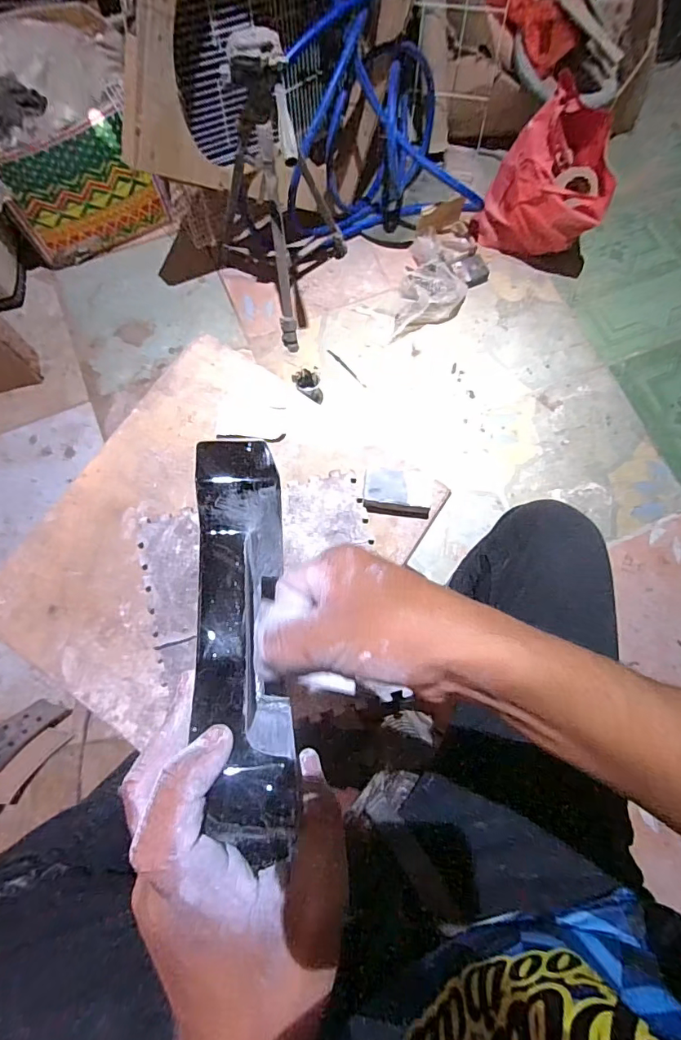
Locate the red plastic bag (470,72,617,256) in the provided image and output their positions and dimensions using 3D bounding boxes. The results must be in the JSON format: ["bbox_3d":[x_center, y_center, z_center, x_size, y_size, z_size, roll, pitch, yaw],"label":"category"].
[{"bbox_3d":[0.498,-0.776,1.108,0.265,0.279,0.177,37,79,8],"label":"red plastic bag"}]

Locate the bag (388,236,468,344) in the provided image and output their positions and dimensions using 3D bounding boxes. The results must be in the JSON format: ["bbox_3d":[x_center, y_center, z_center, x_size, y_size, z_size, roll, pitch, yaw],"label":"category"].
[{"bbox_3d":[0.227,-0.571,1.133,0.169,0.128,0.244,11,77,2],"label":"bag"}]

